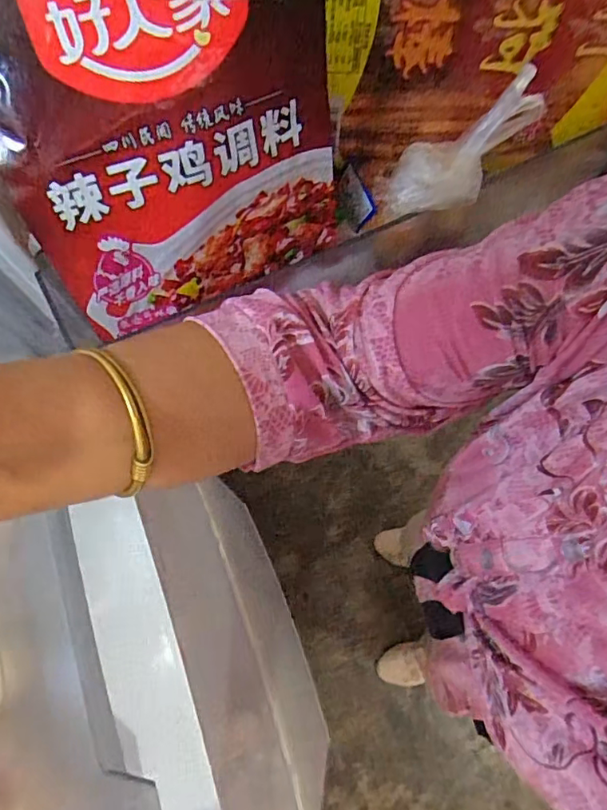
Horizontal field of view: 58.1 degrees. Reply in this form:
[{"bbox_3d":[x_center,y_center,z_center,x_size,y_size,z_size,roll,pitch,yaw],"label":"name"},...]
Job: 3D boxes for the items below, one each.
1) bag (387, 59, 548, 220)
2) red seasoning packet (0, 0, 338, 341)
[{"bbox_3d":[0.095,-0.147,0.315,0.105,0.046,0.046,-37,71,8],"label":"bag"},{"bbox_3d":[-0.063,-0.129,0.270,0.160,0.176,0.031,-23,50,-9],"label":"red seasoning packet"}]

